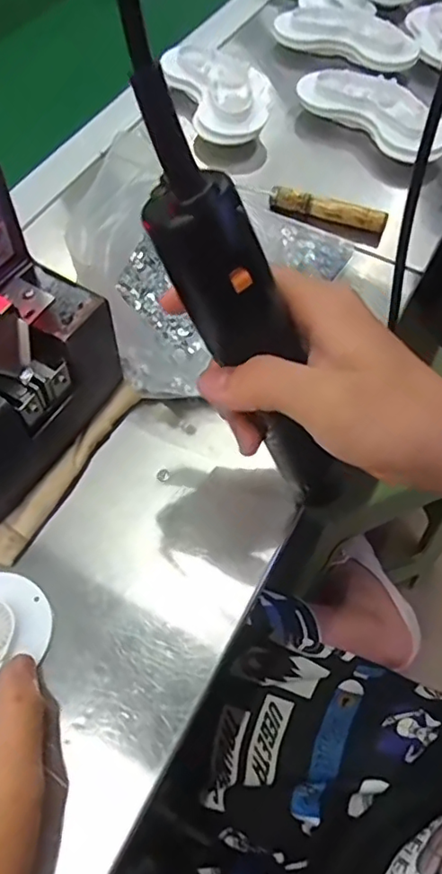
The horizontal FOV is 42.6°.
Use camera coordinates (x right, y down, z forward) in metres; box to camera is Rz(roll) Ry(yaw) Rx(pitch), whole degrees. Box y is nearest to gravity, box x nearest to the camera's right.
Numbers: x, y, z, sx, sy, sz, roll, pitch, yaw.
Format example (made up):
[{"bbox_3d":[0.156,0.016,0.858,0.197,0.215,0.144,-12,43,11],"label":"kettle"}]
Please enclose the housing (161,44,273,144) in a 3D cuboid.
[{"bbox_3d":[-0.002,-0.331,0.537,0.077,0.023,0.135,-17,62,-11],"label":"housing"}]

